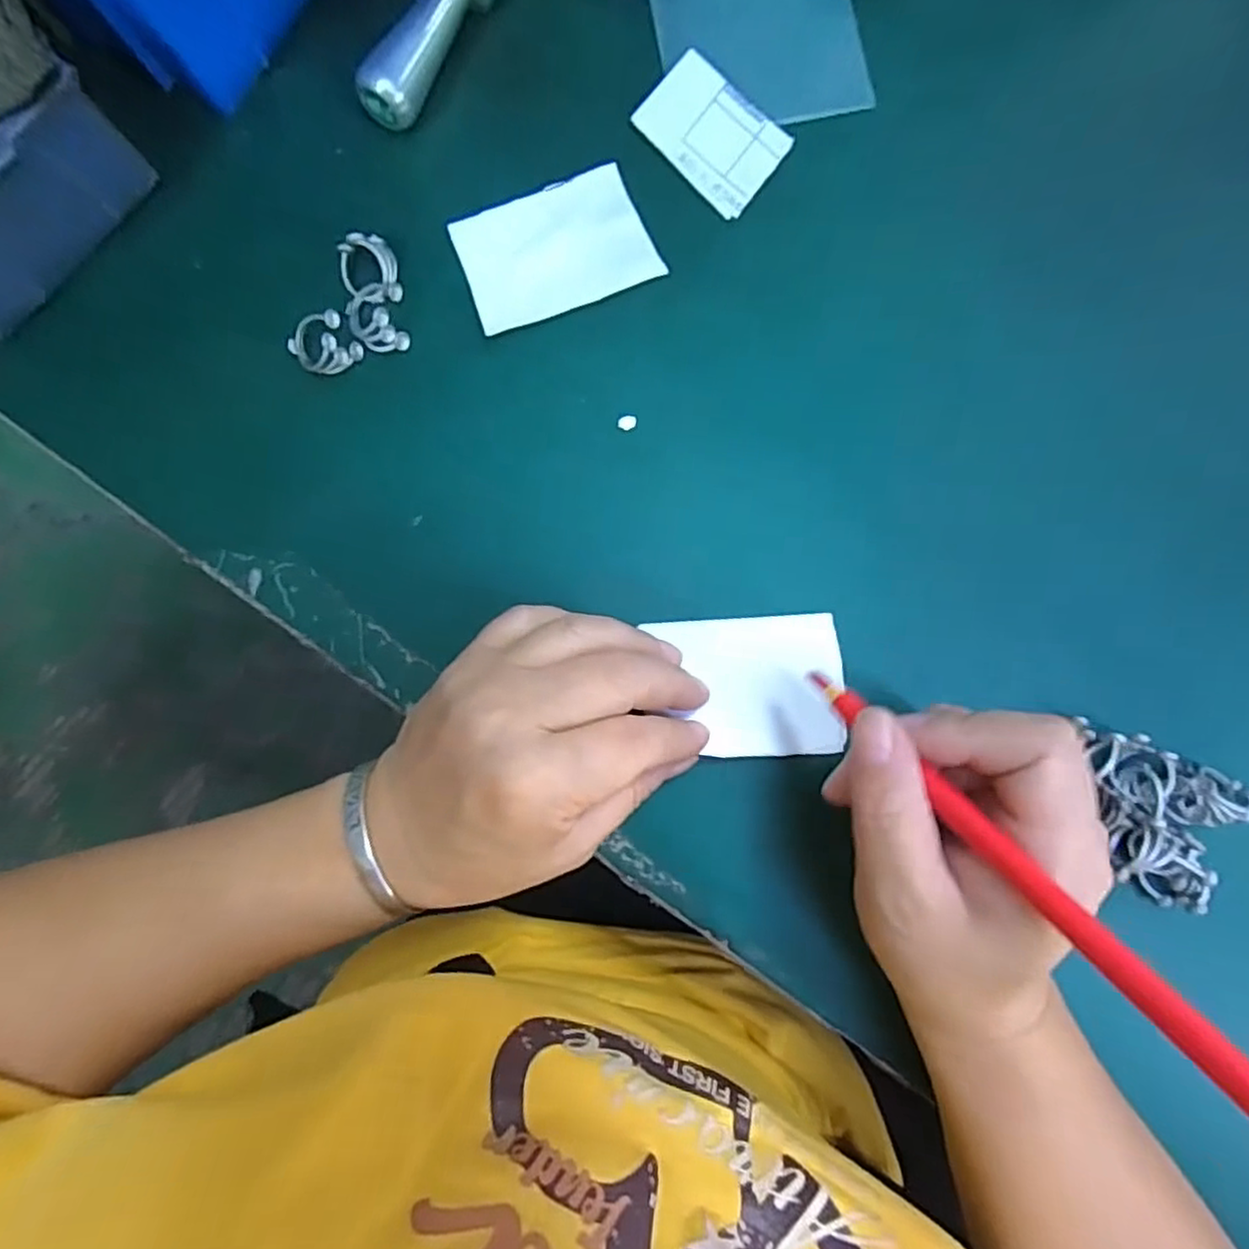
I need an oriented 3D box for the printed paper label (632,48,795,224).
[{"bbox_3d":[0.035,-0.192,0.264,0.055,0.004,0.037,40,97,-4],"label":"printed paper label"}]

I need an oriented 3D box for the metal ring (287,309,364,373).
[{"bbox_3d":[-0.114,-0.107,0.253,0.022,0.014,0.022,0,87,0],"label":"metal ring"}]

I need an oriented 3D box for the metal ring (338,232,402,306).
[{"bbox_3d":[-0.097,-0.134,0.253,0.020,0.010,0.025,-15,87,-1],"label":"metal ring"}]

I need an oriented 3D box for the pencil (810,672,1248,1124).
[{"bbox_3d":[0.105,0.066,0.174,0.010,0.005,0.164,-35,47,-4],"label":"pencil"}]

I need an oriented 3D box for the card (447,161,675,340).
[{"bbox_3d":[-0.027,-0.146,0.261,0.071,0.004,0.049,-23,88,-1],"label":"card"}]

